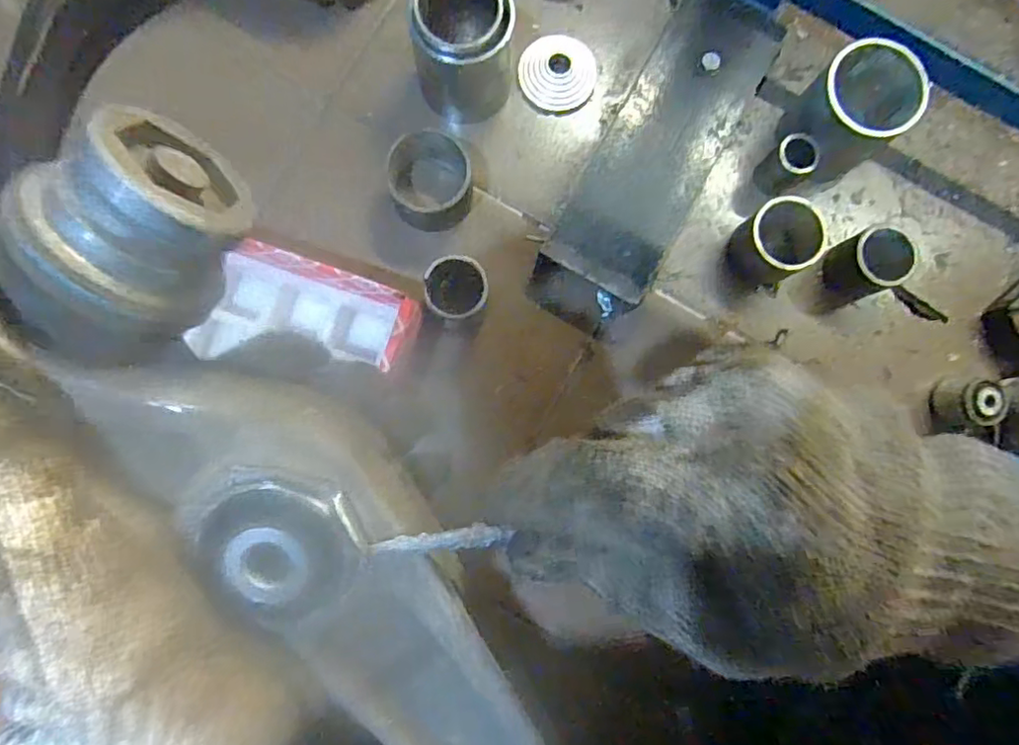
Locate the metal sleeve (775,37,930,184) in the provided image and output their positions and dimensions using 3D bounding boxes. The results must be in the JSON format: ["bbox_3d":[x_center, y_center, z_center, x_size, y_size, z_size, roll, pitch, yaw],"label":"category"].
[{"bbox_3d":[0.317,-0.243,0.584,0.082,0.106,0.089,0,85,-2],"label":"metal sleeve"}]

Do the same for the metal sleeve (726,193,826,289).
[{"bbox_3d":[0.251,-0.122,0.583,0.072,0.057,0.067,-40,87,-5],"label":"metal sleeve"}]

